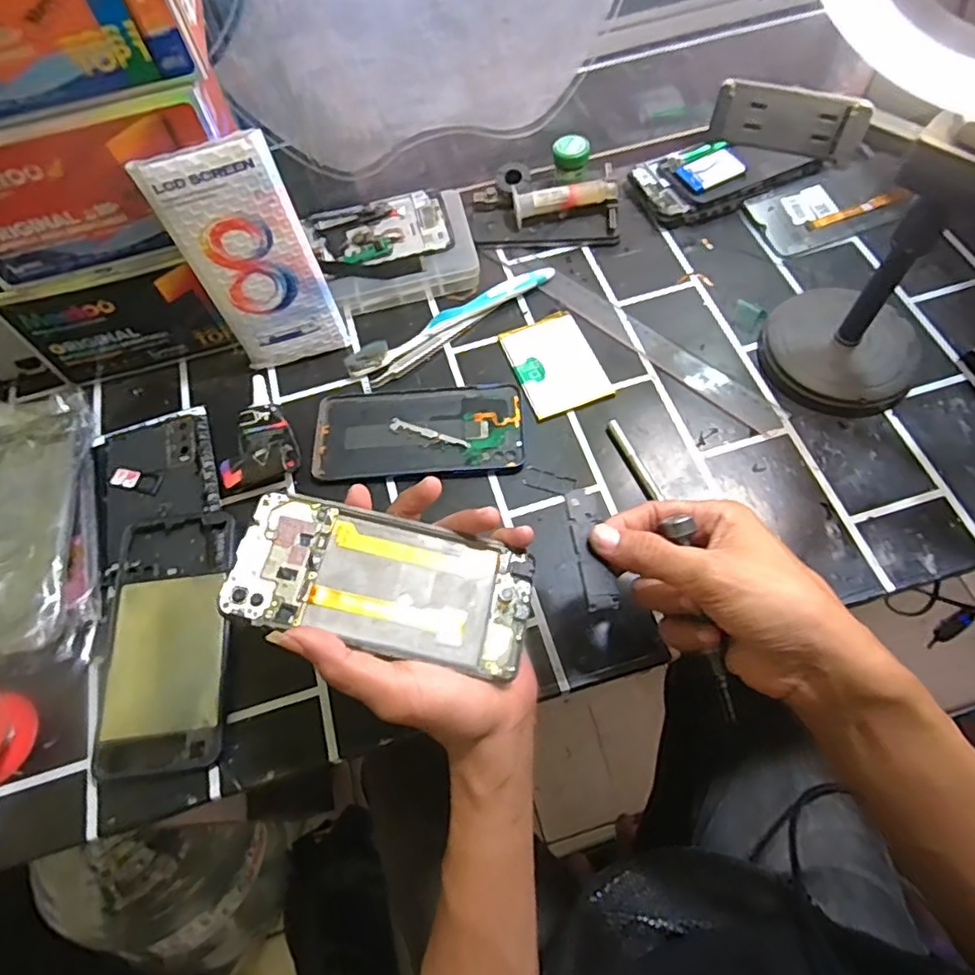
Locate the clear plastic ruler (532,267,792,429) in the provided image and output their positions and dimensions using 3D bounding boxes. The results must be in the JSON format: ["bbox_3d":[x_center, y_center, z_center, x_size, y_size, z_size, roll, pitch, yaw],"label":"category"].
[{"bbox_3d":[0.132,-0.109,0.471,0.212,0.005,0.032,40,72,21],"label":"clear plastic ruler"}]

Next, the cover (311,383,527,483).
[{"bbox_3d":[-0.051,-0.040,0.447,0.153,0.004,0.075,-2,63,3],"label":"cover"}]

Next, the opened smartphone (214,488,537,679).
[{"bbox_3d":[-0.052,0.049,0.314,0.149,0.007,0.067,14,64,-3],"label":"opened smartphone"}]

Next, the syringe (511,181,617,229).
[{"bbox_3d":[0.066,-0.246,0.525,0.086,0.024,0.022,-10,63,-1],"label":"syringe"}]

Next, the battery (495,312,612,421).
[{"bbox_3d":[0.051,-0.096,0.468,0.061,0.004,0.088,-20,64,-6],"label":"battery"}]

